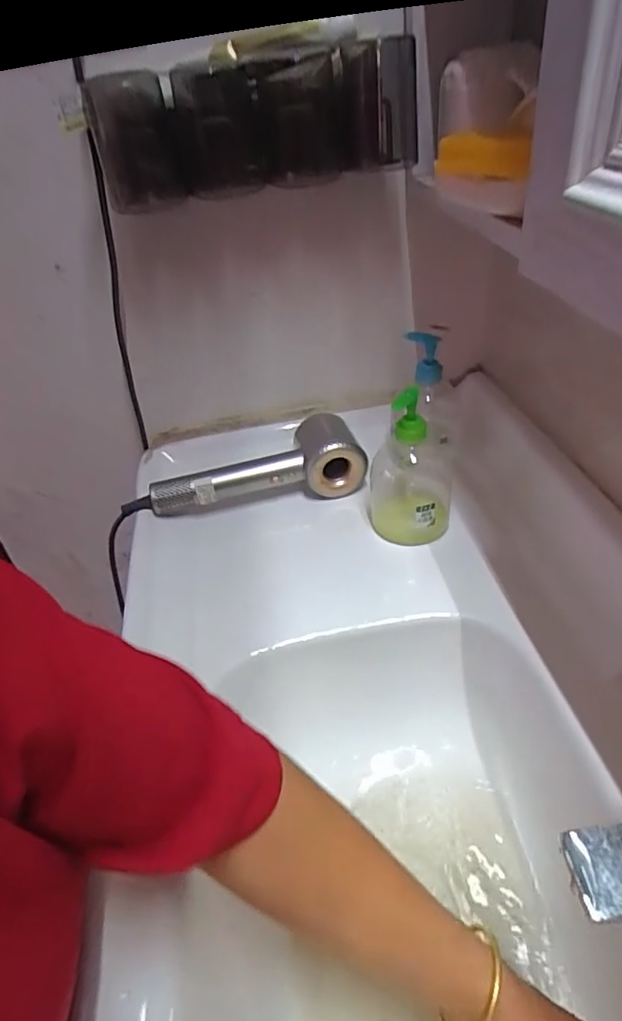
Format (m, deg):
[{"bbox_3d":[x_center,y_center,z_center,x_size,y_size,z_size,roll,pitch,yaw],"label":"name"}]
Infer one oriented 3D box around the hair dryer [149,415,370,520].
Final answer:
[{"bbox_3d":[-0.066,-0.056,0.693,0.255,0.063,0.091,-9,39,-2],"label":"hair dryer"}]

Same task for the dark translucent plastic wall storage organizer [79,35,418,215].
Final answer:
[{"bbox_3d":[-0.048,-0.353,0.518,0.282,0.100,0.089,-1,39,8],"label":"dark translucent plastic wall storage organizer"}]

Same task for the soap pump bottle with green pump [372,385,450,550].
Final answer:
[{"bbox_3d":[0.102,-0.049,0.585,0.088,0.162,0.078,0,39,10],"label":"soap pump bottle with green pump"}]

